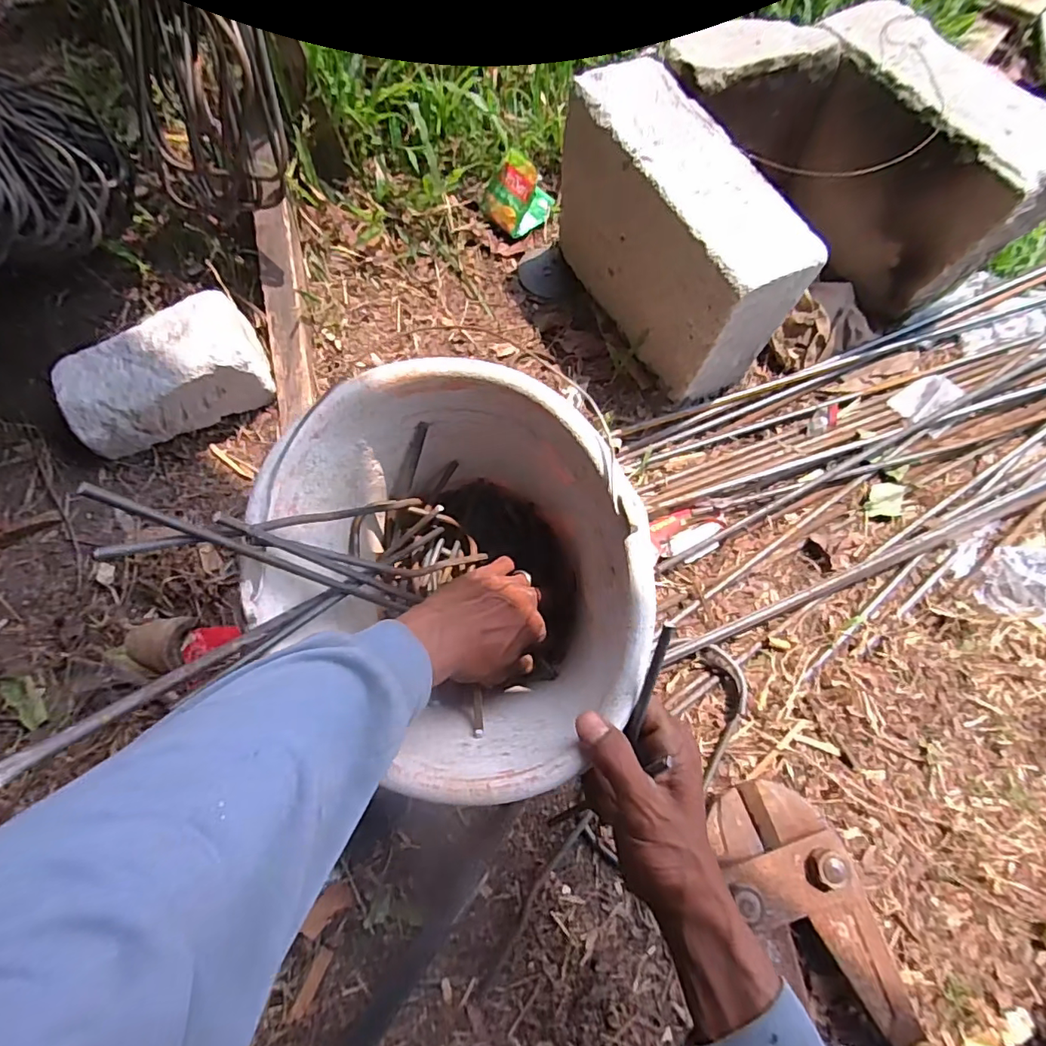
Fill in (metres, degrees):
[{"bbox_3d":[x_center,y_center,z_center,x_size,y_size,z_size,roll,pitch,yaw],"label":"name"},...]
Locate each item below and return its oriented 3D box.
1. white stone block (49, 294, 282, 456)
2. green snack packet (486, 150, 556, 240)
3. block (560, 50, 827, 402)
[{"bbox_3d":[-0.381,-0.157,0.565,0.203,0.083,0.109,-29,70,-12],"label":"white stone block"},{"bbox_3d":[-0.005,-0.429,0.688,0.087,0.062,0.069,-38,72,-15],"label":"green snack packet"},{"bbox_3d":[0.156,-0.295,0.573,0.104,0.198,0.280,-24,69,-10],"label":"block"}]

